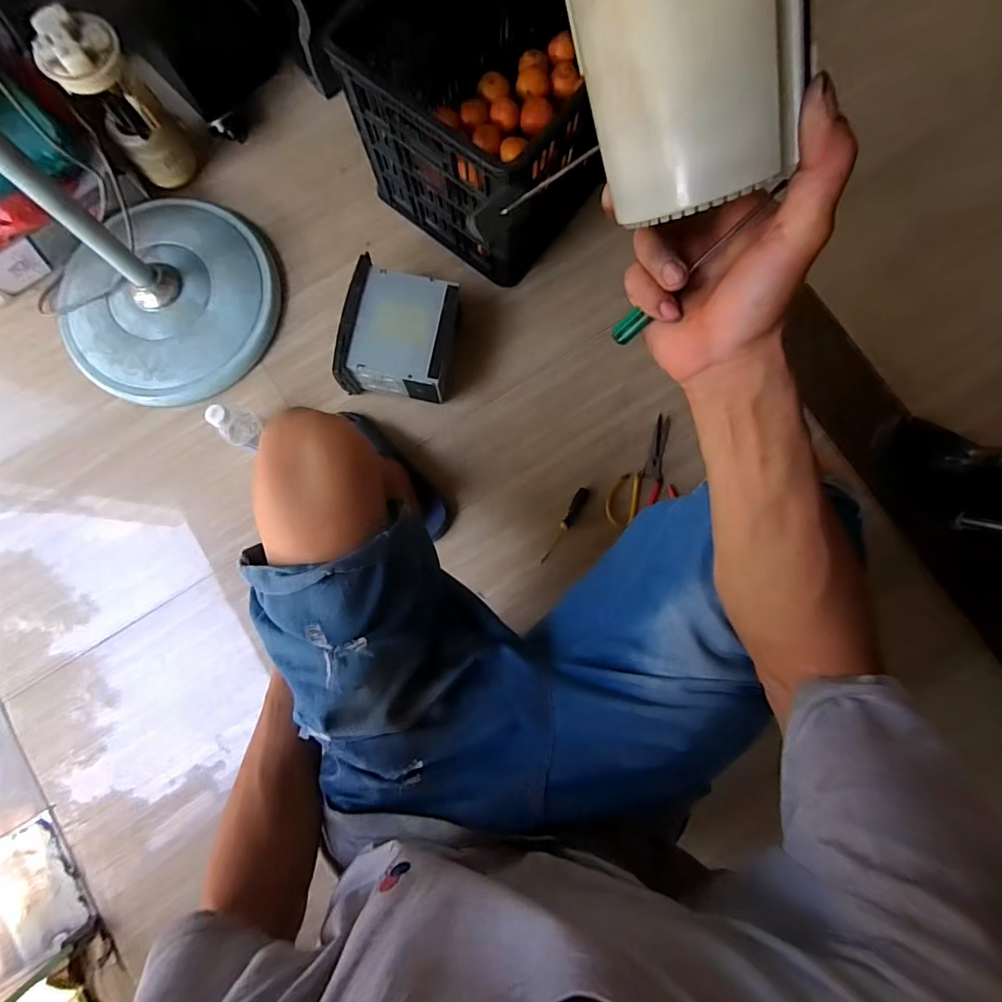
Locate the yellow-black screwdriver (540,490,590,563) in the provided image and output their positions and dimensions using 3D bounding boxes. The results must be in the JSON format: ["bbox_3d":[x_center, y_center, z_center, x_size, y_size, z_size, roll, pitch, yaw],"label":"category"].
[{"bbox_3d":[0.117,0.045,0.850,0.023,0.026,0.149,27,84,3],"label":"yellow-black screwdriver"}]

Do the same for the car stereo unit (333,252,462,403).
[{"bbox_3d":[-0.170,-0.283,0.835,0.181,0.116,0.202,11,84,2],"label":"car stereo unit"}]

